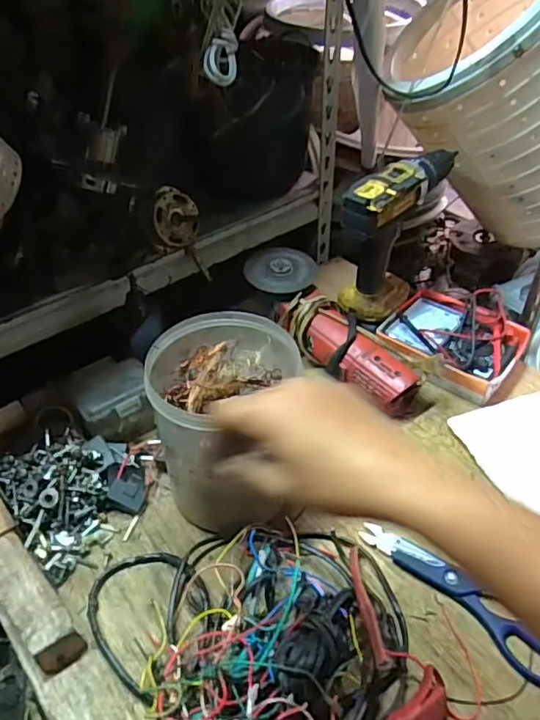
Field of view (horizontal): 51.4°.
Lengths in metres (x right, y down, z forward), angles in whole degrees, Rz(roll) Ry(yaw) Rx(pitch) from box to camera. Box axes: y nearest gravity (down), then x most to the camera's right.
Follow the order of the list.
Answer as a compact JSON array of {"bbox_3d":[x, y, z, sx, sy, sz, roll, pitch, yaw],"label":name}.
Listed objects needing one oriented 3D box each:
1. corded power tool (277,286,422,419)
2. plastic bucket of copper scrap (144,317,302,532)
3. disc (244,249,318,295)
[{"bbox_3d":[0.104,-0.012,0.708,0.077,0.070,0.201,-29,51,-28],"label":"corded power tool"},{"bbox_3d":[-0.040,0.061,0.546,0.132,0.167,0.141,8,44,8],"label":"plastic bucket of copper scrap"},{"bbox_3d":[0.016,-0.122,0.757,0.087,0.010,0.085,-1,60,2],"label":"disc"}]

